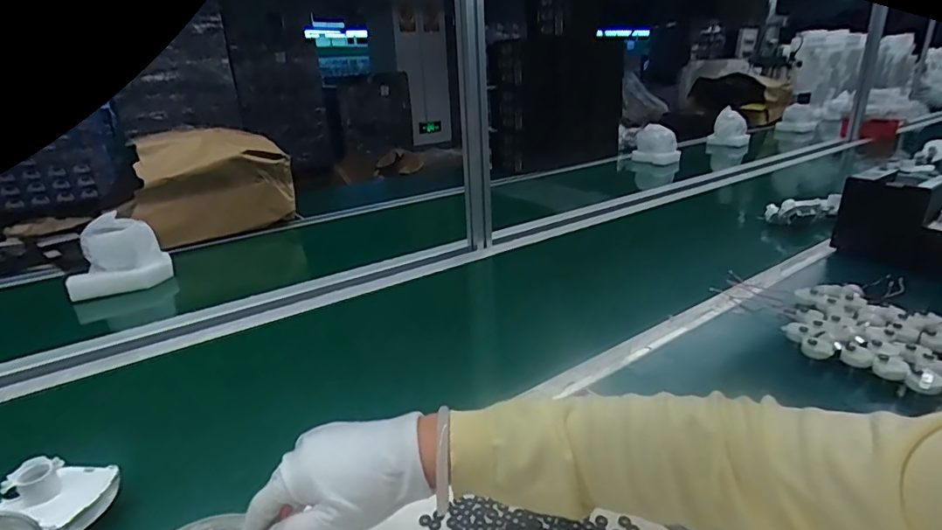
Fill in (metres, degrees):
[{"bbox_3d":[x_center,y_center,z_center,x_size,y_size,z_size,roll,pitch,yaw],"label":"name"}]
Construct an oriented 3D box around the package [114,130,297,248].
[{"bbox_3d":[-0.621,-0.182,1.227,0.353,0.251,0.152,-14,24,-26],"label":"package"}]

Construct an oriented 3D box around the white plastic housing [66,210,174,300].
[{"bbox_3d":[-0.665,-0.015,0.958,0.152,0.132,0.094,-12,23,-21],"label":"white plastic housing"}]

